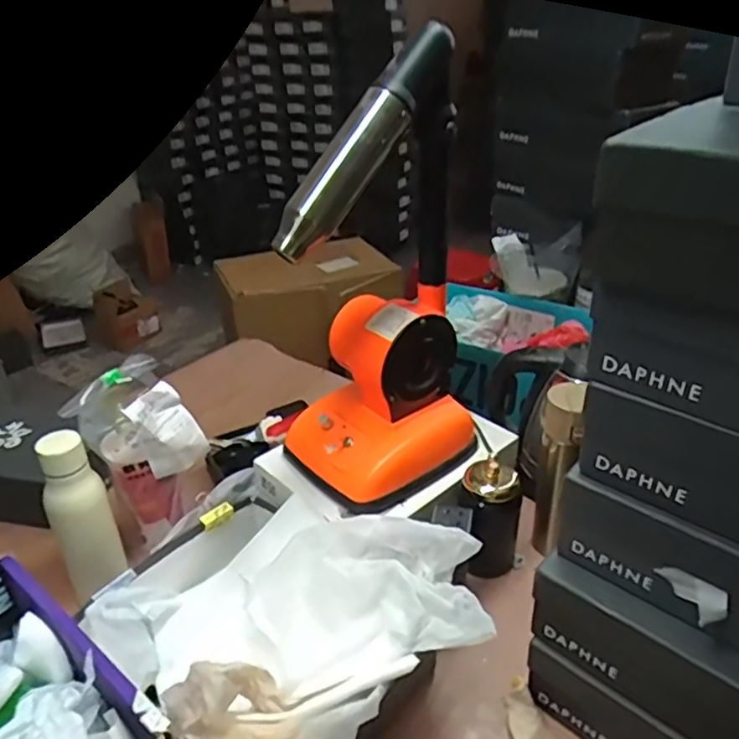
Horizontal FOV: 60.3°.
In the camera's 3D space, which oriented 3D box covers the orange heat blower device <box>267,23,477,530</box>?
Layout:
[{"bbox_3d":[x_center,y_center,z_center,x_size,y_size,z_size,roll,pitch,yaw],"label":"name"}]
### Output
[{"bbox_3d":[0.008,-0.072,0.732,0.225,0.503,0.165,-23,37,-31],"label":"orange heat blower device"}]

